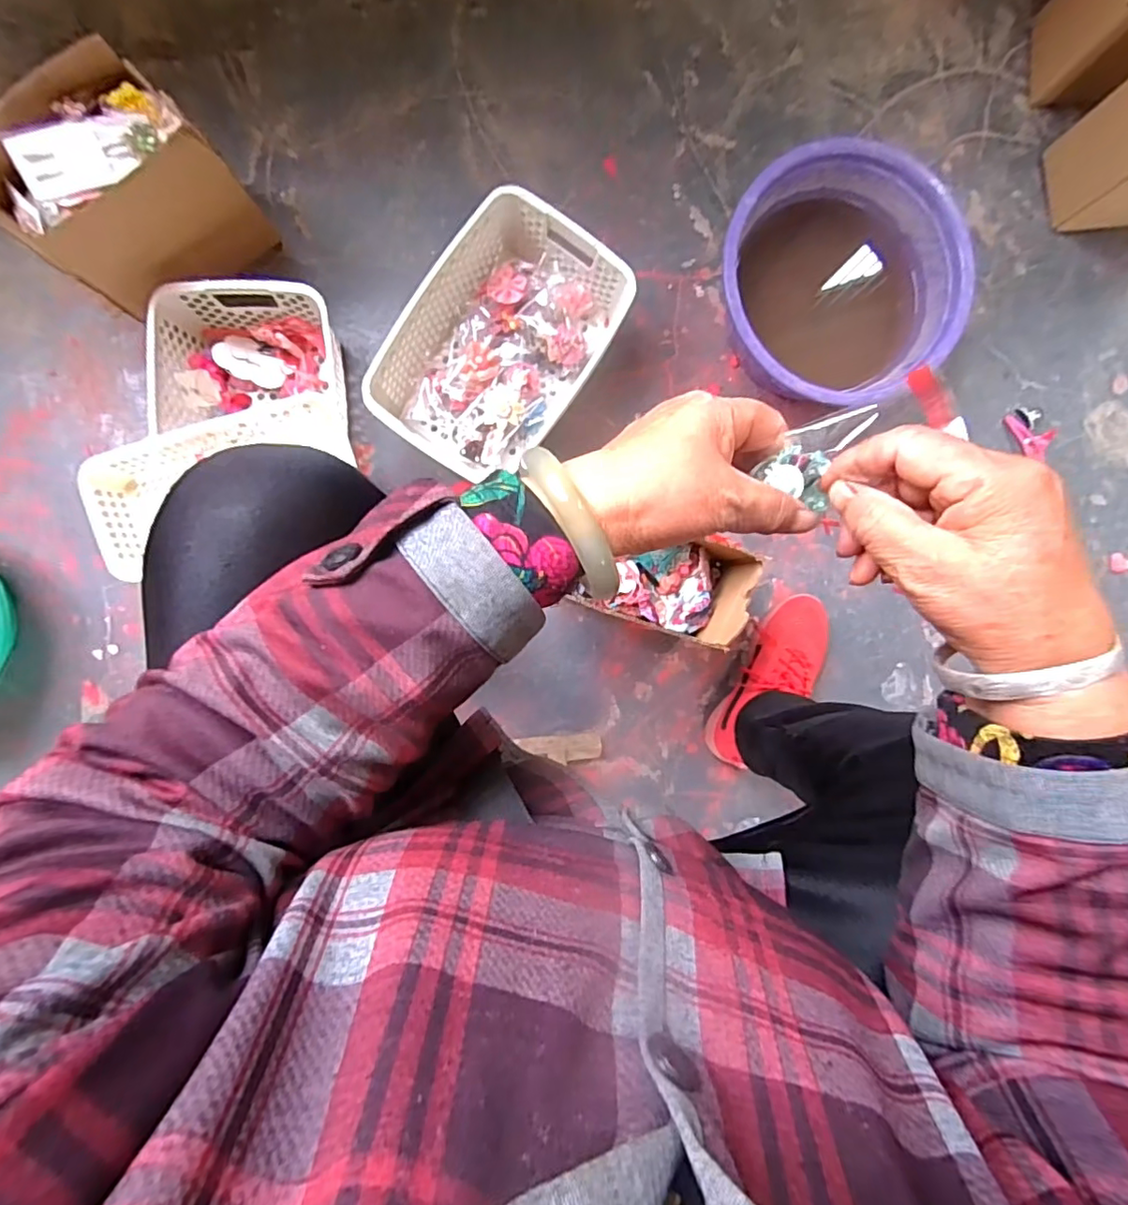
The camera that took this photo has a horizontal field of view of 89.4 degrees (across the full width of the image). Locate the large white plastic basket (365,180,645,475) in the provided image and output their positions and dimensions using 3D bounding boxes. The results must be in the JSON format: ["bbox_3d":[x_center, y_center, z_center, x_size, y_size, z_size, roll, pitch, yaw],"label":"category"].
[{"bbox_3d":[-0.078,-0.294,0.674,0.188,0.110,0.291,36,88,-4],"label":"large white plastic basket"}]

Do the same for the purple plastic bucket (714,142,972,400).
[{"bbox_3d":[0.319,-0.379,0.701,0.280,0.119,0.272,0,91,-5],"label":"purple plastic bucket"}]

